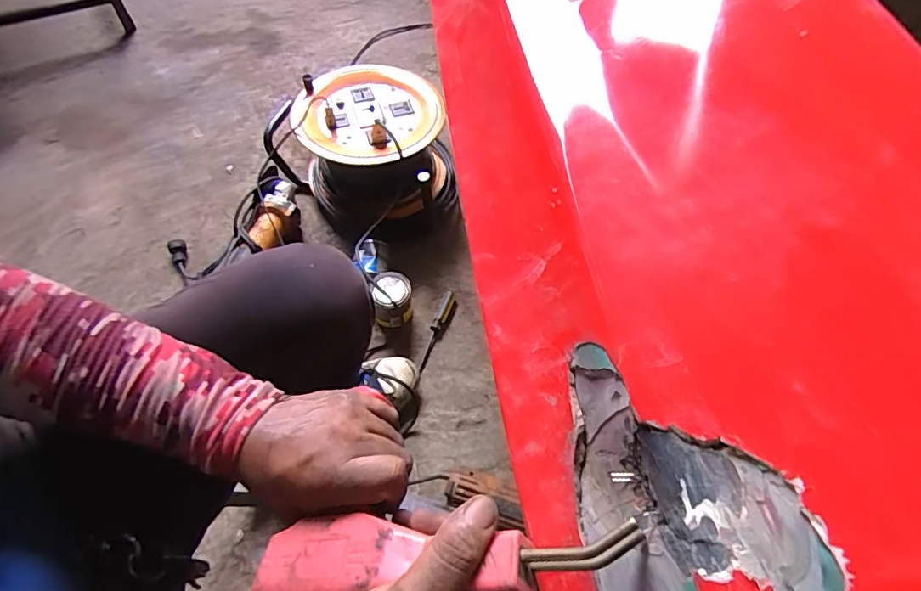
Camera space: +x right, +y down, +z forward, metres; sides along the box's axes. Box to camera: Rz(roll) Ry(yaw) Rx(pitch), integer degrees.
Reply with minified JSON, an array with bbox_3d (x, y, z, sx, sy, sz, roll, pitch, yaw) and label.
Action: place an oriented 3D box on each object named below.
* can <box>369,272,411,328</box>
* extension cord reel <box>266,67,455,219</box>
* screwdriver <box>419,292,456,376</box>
[{"bbox_3d":[-0.119,0.005,0.883,0.065,0.077,0.070,1,58,-2],"label":"can"},{"bbox_3d":[-0.166,-0.302,1.010,0.335,0.171,0.276,26,61,14],"label":"extension cord reel"},{"bbox_3d":[-0.045,0.066,0.901,0.022,0.021,0.171,17,59,8],"label":"screwdriver"}]

